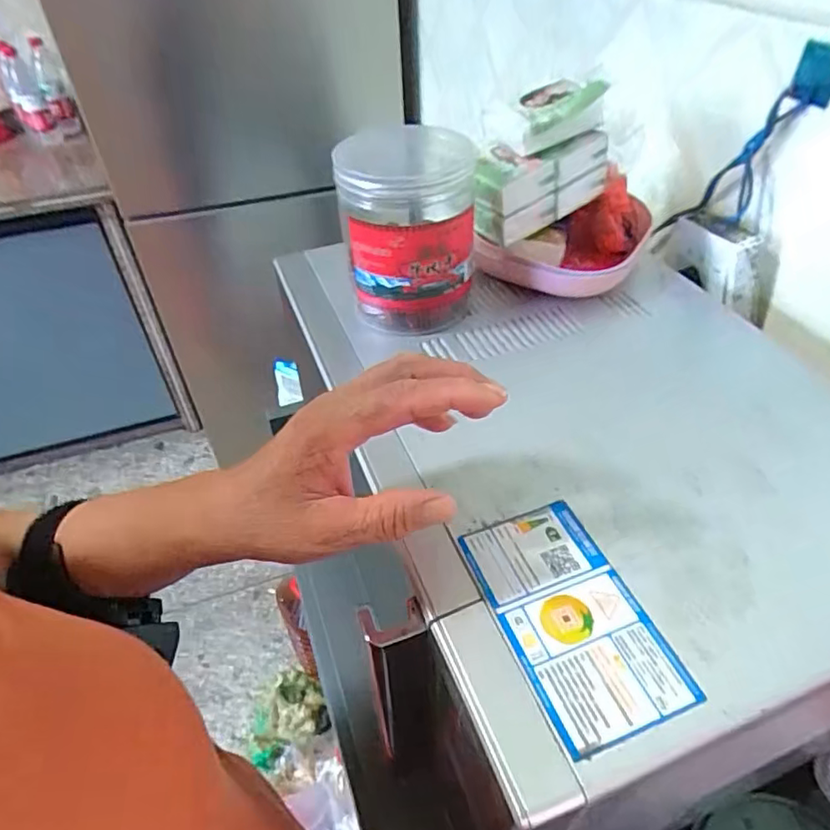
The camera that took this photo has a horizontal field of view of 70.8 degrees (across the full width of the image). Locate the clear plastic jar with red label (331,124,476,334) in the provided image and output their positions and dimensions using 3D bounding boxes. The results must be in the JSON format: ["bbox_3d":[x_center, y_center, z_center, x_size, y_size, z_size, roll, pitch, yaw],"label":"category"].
[{"bbox_3d":[-0.004,-0.140,0.446,0.093,0.116,0.111,-3,43,0],"label":"clear plastic jar with red label"}]

